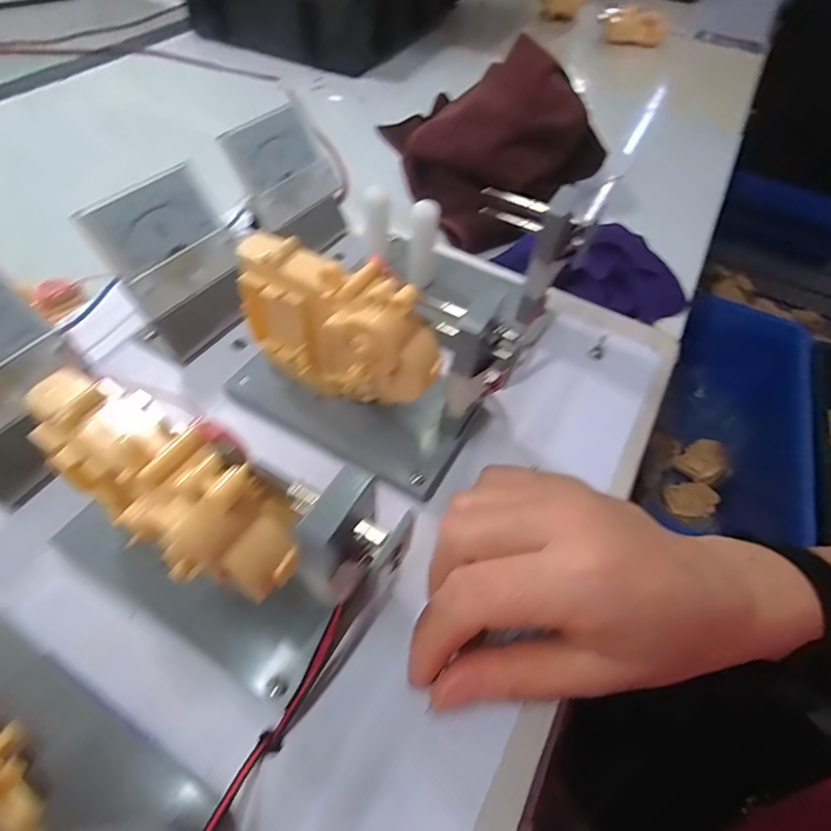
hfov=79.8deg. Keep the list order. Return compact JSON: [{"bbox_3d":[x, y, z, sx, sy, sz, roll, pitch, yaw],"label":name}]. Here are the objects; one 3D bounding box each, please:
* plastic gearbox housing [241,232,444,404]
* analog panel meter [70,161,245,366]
[{"bbox_3d":[-0.033,-0.036,0.222,0.092,0.065,0.031,31,57,18],"label":"plastic gearbox housing"},{"bbox_3d":[-0.122,-0.080,0.263,0.039,0.072,0.067,26,56,15],"label":"analog panel meter"}]

